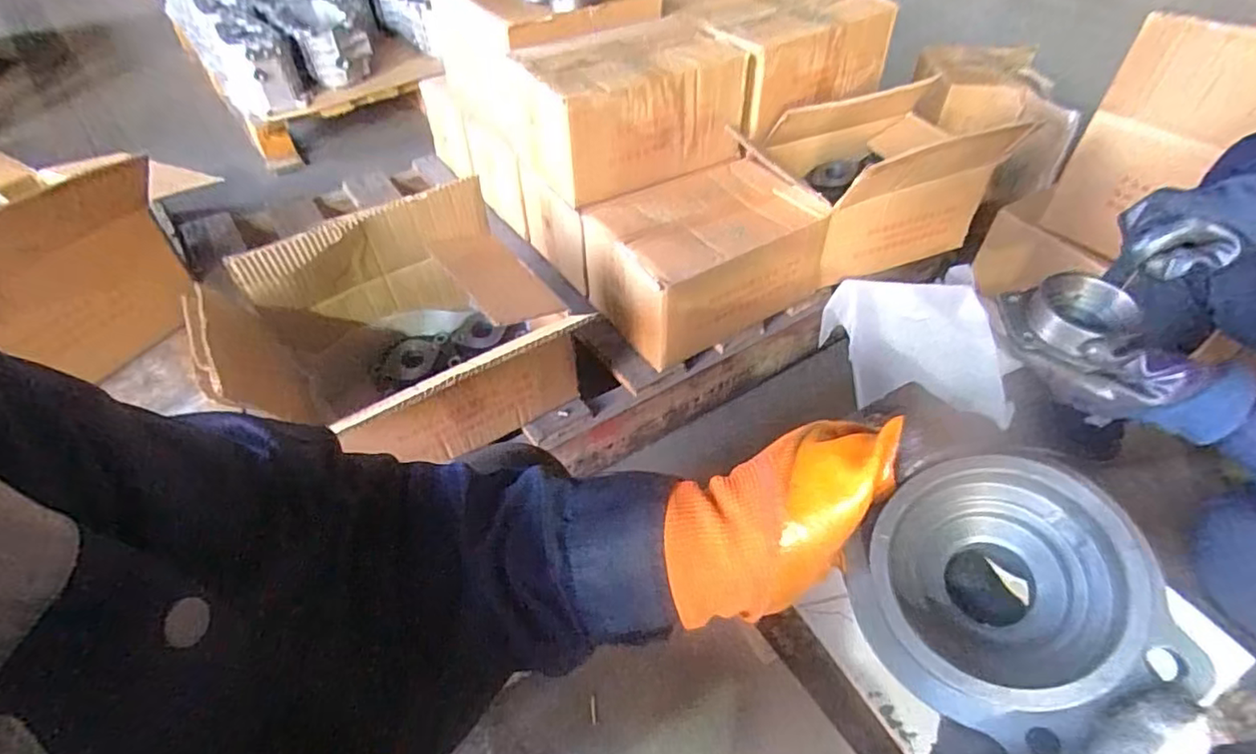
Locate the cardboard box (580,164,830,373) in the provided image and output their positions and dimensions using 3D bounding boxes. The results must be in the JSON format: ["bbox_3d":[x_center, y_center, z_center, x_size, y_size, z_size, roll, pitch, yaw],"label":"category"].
[{"bbox_3d":[0.116,-0.186,0.977,0.320,0.164,0.221,-23,51,-19],"label":"cardboard box"}]

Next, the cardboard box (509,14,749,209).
[{"bbox_3d":[0.006,-0.411,0.985,0.326,0.190,0.191,-21,50,-18],"label":"cardboard box"}]

